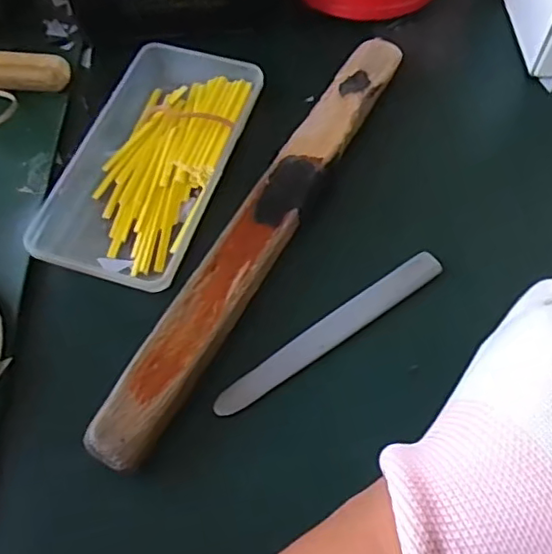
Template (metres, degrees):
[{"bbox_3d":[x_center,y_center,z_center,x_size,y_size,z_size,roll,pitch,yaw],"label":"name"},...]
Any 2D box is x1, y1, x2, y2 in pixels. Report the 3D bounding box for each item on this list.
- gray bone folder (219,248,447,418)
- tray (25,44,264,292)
[{"bbox_3d":[0.026,0.026,0.290,0.130,0.006,0.016,-33,62,-10],"label":"gray bone folder"},{"bbox_3d":[-0.071,-0.066,0.331,0.087,0.024,0.152,15,65,9],"label":"tray"}]

